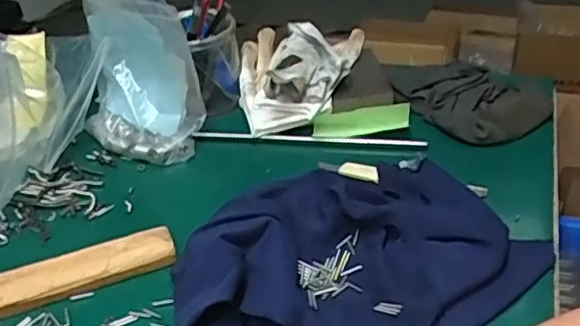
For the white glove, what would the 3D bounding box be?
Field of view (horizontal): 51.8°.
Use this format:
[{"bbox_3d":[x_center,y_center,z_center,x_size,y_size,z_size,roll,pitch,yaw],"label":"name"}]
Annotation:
[{"bbox_3d":[0.009,-0.094,0.637,0.126,0.081,0.149,2,37,6],"label":"white glove"}]

